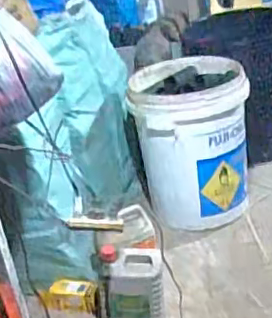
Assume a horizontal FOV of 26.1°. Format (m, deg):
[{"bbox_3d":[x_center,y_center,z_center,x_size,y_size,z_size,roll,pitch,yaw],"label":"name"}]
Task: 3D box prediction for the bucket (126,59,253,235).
[{"bbox_3d":[0.198,-0.057,1.956,0.370,0.466,0.384,-11,25,2],"label":"bucket"}]

